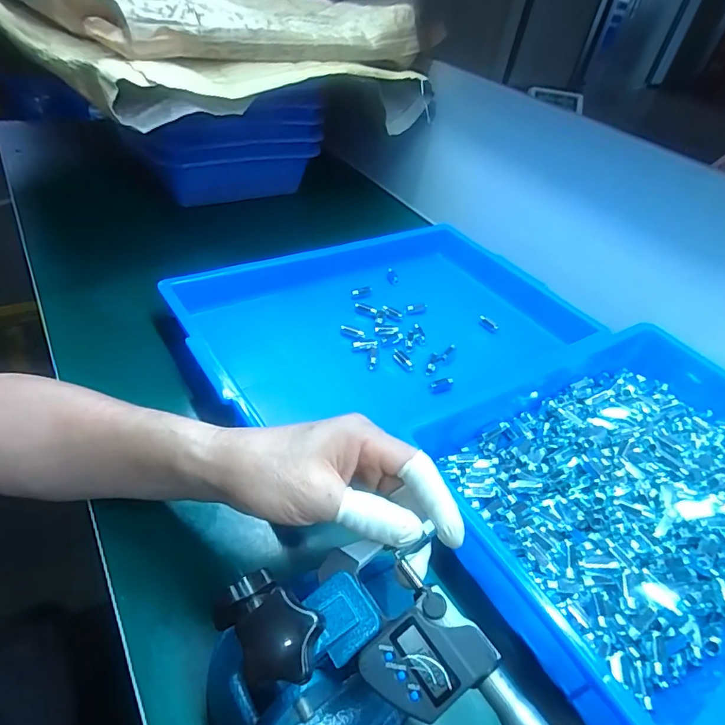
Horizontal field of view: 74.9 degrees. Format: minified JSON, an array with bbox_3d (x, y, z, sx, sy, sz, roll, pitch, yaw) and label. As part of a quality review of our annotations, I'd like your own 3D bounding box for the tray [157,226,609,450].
[{"bbox_3d":[0.039,-0.051,0.544,0.424,0.059,0.259,-22,51,-31],"label":"tray"}]

